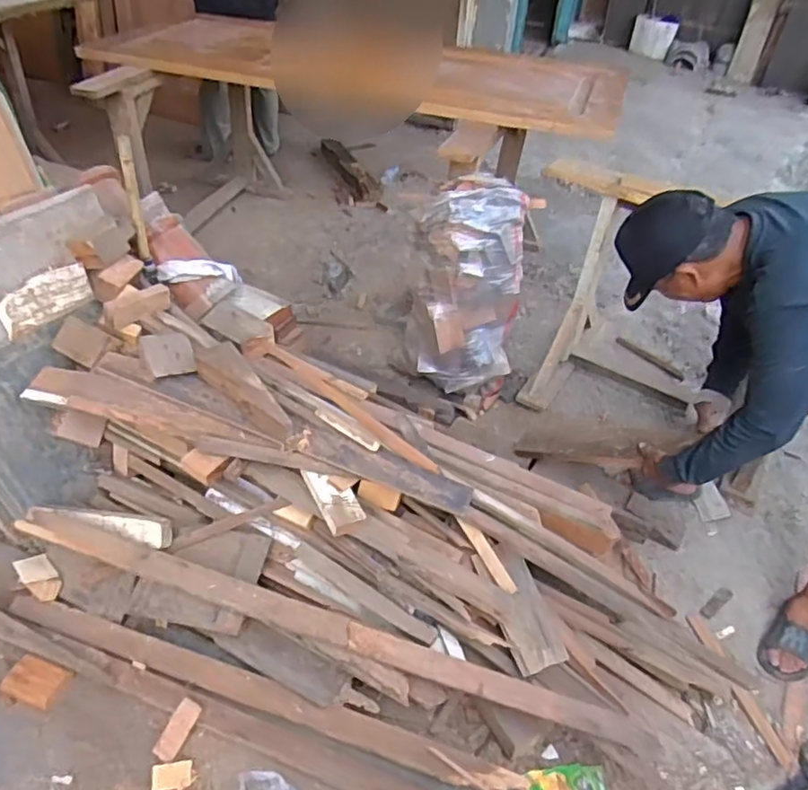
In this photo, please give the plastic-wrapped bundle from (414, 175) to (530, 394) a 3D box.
[{"bbox_3d":[0.207,-0.329,1.941,0.316,0.613,0.218,6,44,2],"label":"plastic-wrapped bundle"}]

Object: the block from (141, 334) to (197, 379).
[{"bbox_3d":[-0.549,-0.098,1.464,0.103,0.024,0.125,-7,54,-32],"label":"block"}]

